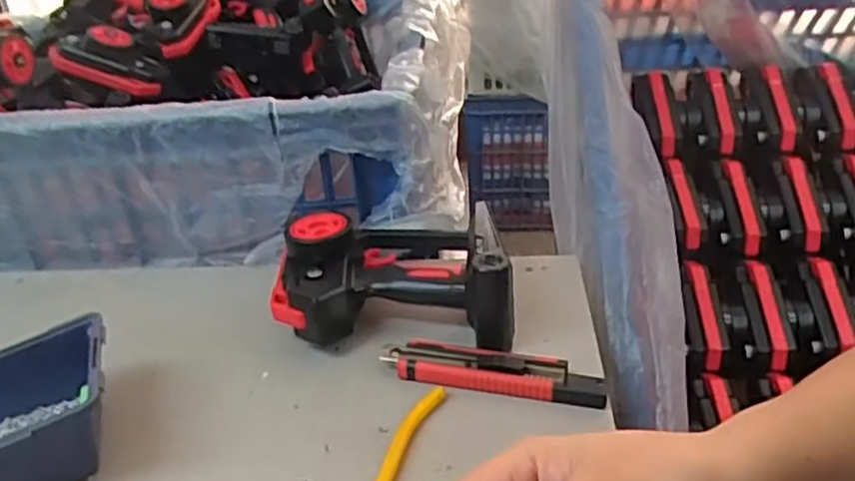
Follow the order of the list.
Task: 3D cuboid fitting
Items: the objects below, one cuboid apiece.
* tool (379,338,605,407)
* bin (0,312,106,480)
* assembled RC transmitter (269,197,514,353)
[{"bbox_3d":[0.047,0.096,0.520,0.158,0.021,0.034,3,29,14],"label":"tool"},{"bbox_3d":[-0.286,0.120,0.470,0.145,0.063,0.121,-16,30,-20],"label":"bin"},{"bbox_3d":[-0.028,0.024,0.600,0.189,0.081,0.141,-2,28,4],"label":"assembled RC transmitter"}]

